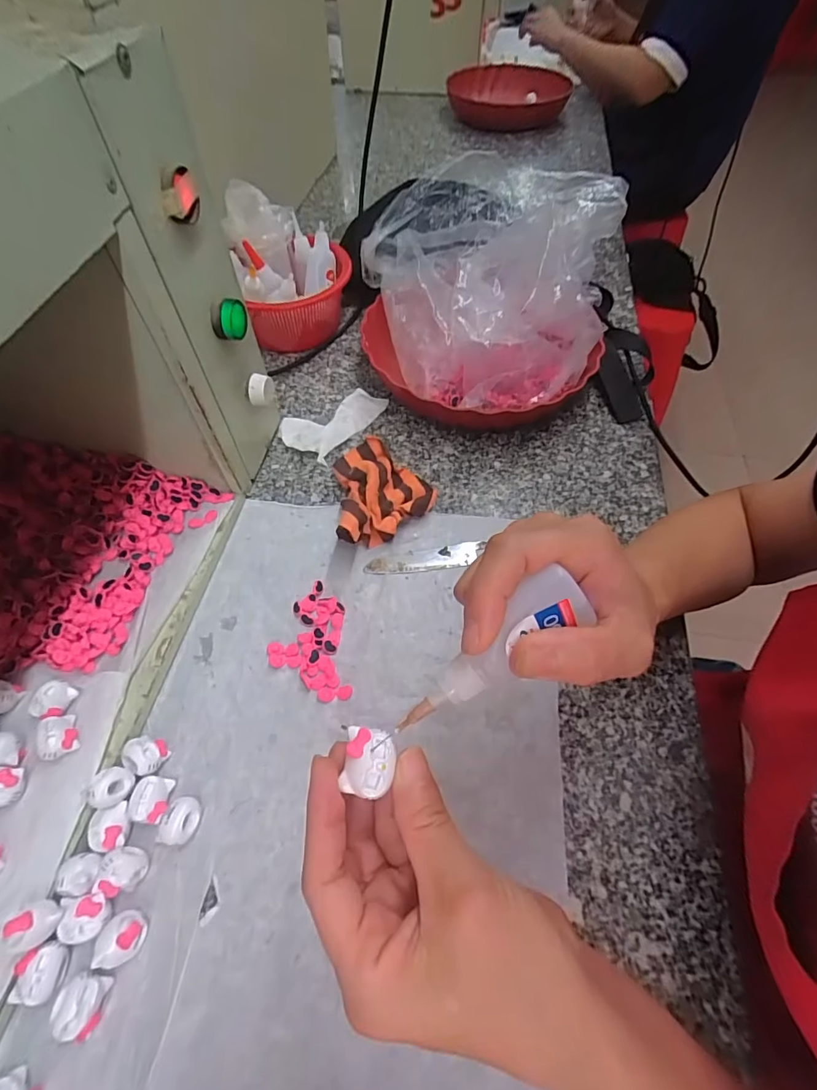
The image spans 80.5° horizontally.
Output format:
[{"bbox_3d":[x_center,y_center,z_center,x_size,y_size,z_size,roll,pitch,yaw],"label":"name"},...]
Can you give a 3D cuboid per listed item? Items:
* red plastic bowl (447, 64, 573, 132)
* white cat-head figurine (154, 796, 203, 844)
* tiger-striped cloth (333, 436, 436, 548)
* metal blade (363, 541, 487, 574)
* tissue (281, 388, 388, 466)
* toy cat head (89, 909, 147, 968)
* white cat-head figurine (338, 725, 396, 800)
[{"bbox_3d":[0.199,-0.893,0.959,0.231,0.062,0.226,1,57,-2],"label":"red plastic bowl"},{"bbox_3d":[-0.138,0.169,0.295,0.019,0.018,0.025,4,57,3],"label":"white cat-head figurine"},{"bbox_3d":[-0.021,-0.051,0.427,0.085,0.038,0.116,-6,57,-4],"label":"tiger-striped cloth"},{"bbox_3d":[0.014,0.011,0.407,0.121,0.004,0.023,-6,59,-4],"label":"metal blade"},{"bbox_3d":[-0.080,-0.129,0.492,0.069,0.016,0.099,30,62,18],"label":"tissue"},{"bbox_3d":[-0.158,0.216,0.265,0.021,0.014,0.023,0,57,0],"label":"toy cat head"},{"bbox_3d":[-0.016,0.087,0.195,0.020,0.008,0.023,8,57,3],"label":"white cat-head figurine"}]

